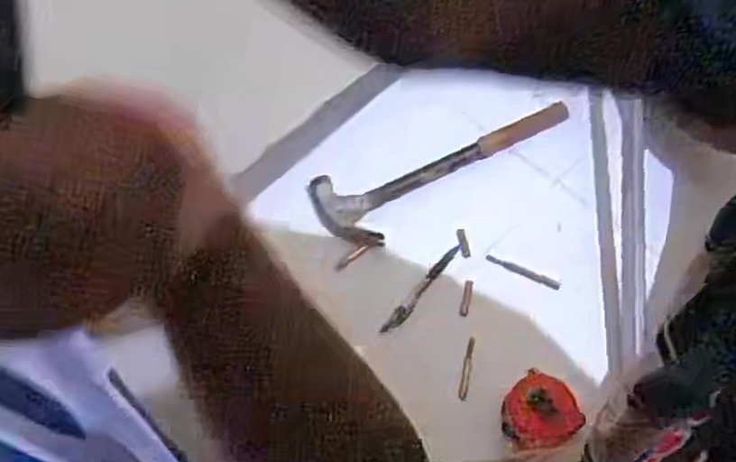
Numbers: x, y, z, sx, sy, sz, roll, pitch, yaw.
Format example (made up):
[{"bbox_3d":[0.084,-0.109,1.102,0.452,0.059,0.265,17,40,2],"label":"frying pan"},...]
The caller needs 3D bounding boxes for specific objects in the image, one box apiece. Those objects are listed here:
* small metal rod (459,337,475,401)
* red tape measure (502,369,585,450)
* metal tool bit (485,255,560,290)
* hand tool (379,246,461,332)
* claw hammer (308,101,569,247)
[{"bbox_3d":[0.107,0.147,0.755,0.009,0.004,0.070,10,60,10],"label":"small metal rod"},{"bbox_3d":[0.168,0.179,0.704,0.074,0.045,0.072,-34,62,-16],"label":"red tape measure"},{"bbox_3d":[0.177,0.046,0.805,0.087,0.005,0.012,22,62,16],"label":"metal tool bit"},{"bbox_3d":[0.061,0.066,0.800,0.018,0.018,0.133,32,66,21],"label":"hand tool"},{"bbox_3d":[0.099,-0.073,0.849,0.333,0.024,0.100,-21,59,-9],"label":"claw hammer"}]

